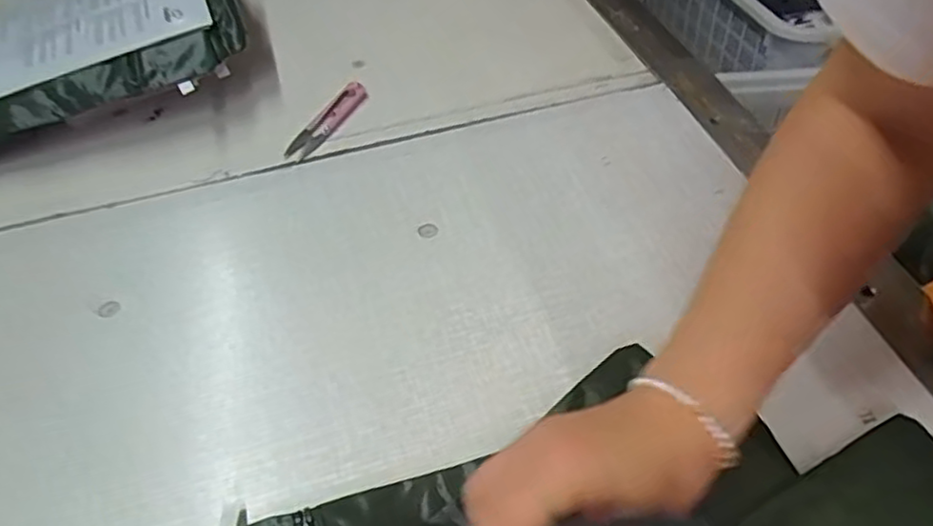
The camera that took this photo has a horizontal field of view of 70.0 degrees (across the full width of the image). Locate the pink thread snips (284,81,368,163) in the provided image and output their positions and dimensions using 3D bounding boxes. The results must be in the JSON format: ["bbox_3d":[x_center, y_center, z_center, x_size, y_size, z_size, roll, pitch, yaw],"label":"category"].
[{"bbox_3d":[-0.121,-0.124,0.579,0.026,0.010,0.102,17,52,17],"label":"pink thread snips"}]

